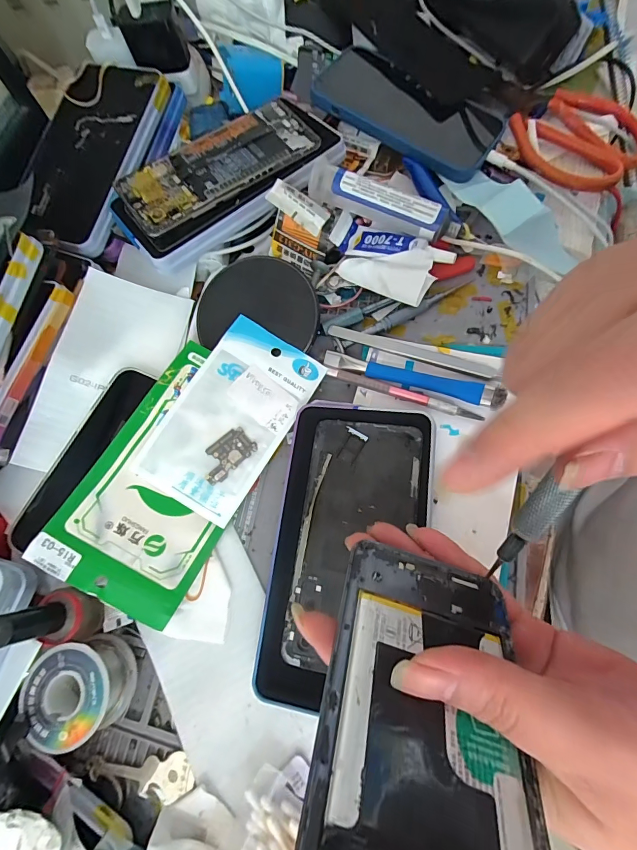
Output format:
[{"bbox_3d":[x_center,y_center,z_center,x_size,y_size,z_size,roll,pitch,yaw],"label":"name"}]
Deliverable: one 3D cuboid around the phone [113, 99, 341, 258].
[{"bbox_3d":[-0.076,-0.211,0.317,0.180,0.010,0.085,-32,75,-7],"label":"phone"}]

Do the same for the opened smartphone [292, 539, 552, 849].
[{"bbox_3d":[0.035,0.110,0.125,0.073,0.007,0.154,13,36,5],"label":"opened smartphone"}]

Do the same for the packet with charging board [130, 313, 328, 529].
[{"bbox_3d":[-0.064,-0.007,0.282,0.079,0.004,0.139,33,80,-2],"label":"packet with charging board"}]

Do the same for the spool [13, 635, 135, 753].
[{"bbox_3d":[-0.146,0.163,0.238,0.054,0.032,0.052,-3,72,8],"label":"spool"}]

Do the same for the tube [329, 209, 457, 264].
[{"bbox_3d":[0.059,-0.146,0.303,0.098,0.022,0.026,22,73,20],"label":"tube"}]

